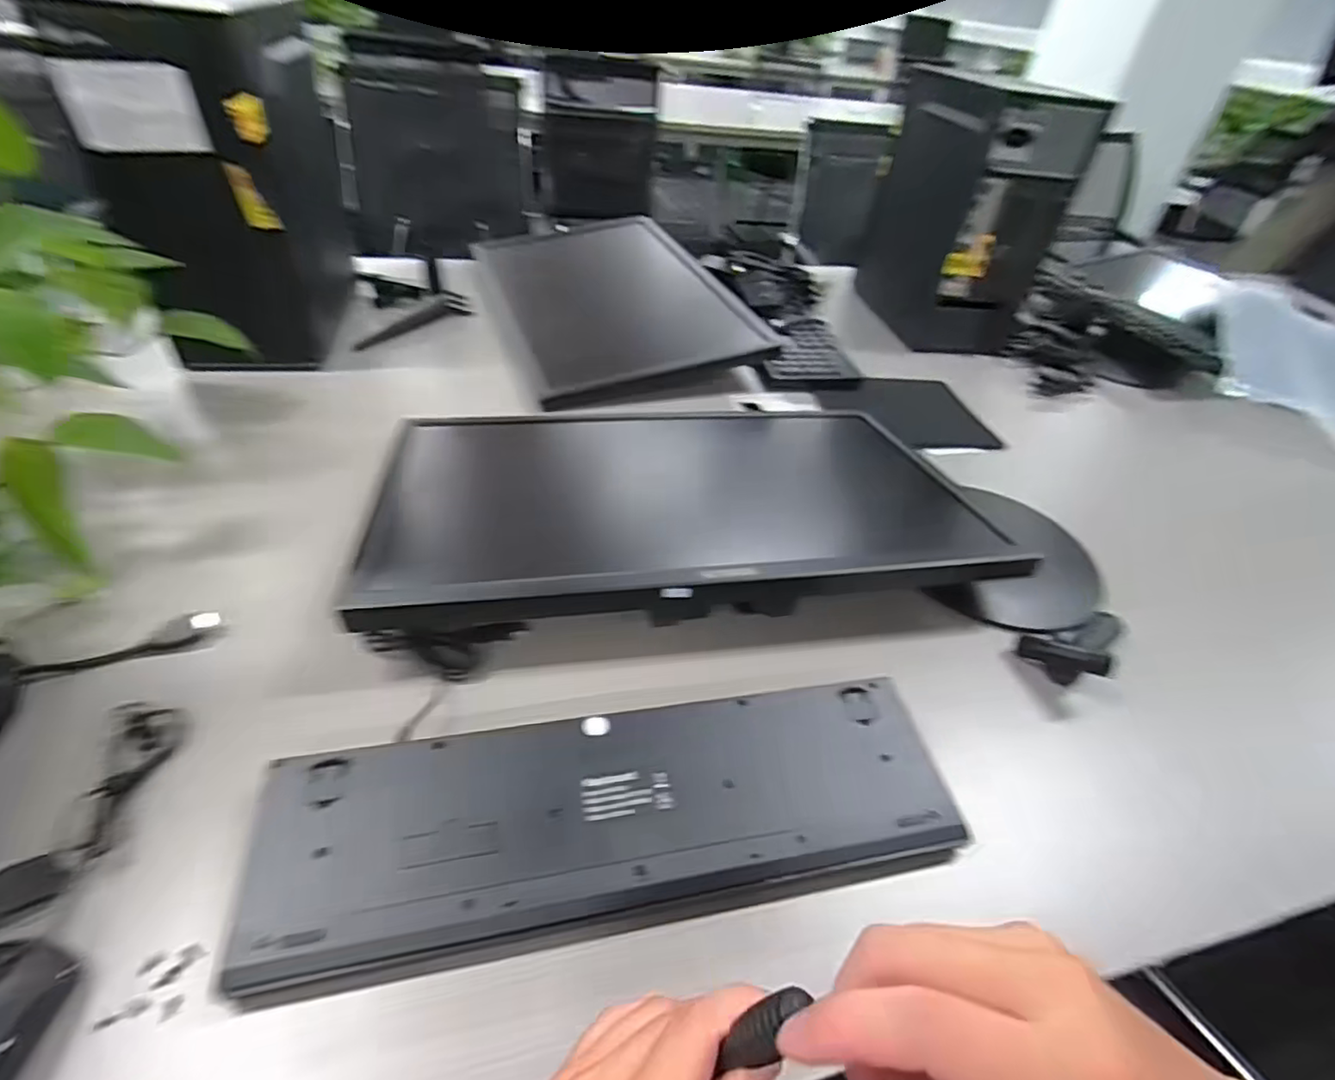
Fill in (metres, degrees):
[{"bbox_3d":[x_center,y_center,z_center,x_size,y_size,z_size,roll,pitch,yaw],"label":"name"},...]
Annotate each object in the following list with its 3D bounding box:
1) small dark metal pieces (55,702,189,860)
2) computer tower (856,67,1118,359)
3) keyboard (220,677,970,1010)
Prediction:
[{"bbox_3d":[-0.334,0.142,0.386,0.034,0.030,0.097,-4,43,-13],"label":"small dark metal pieces"},{"bbox_3d":[0.468,-0.524,1.011,0.160,0.330,0.300,-1,42,-9],"label":"computer tower"},{"bbox_3d":[-0.027,0.173,0.396,0.409,0.037,0.123,-4,43,-13],"label":"keyboard"}]

